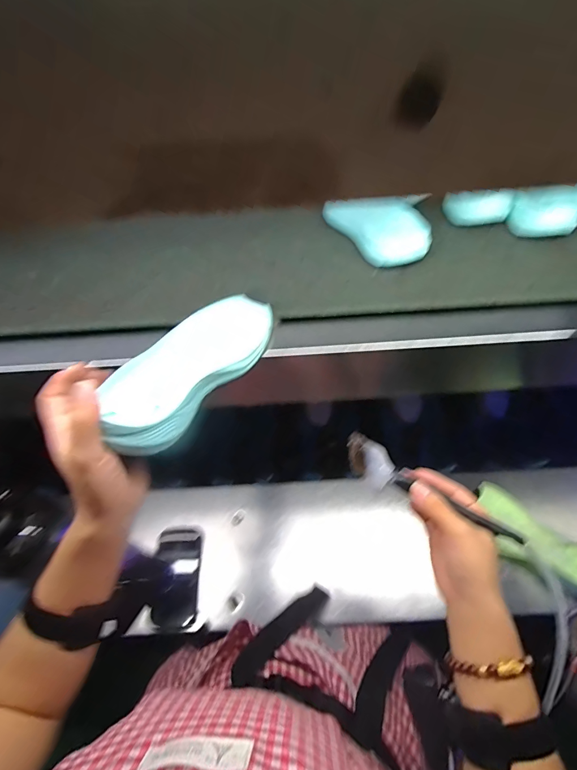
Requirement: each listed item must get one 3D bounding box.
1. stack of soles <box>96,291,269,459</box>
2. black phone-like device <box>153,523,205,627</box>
[{"bbox_3d":[-0.089,-0.019,0.352,0.084,0.034,0.209,17,44,16],"label":"stack of soles"},{"bbox_3d":[-0.195,0.334,0.664,0.079,0.012,0.159,1,59,-4],"label":"black phone-like device"}]

